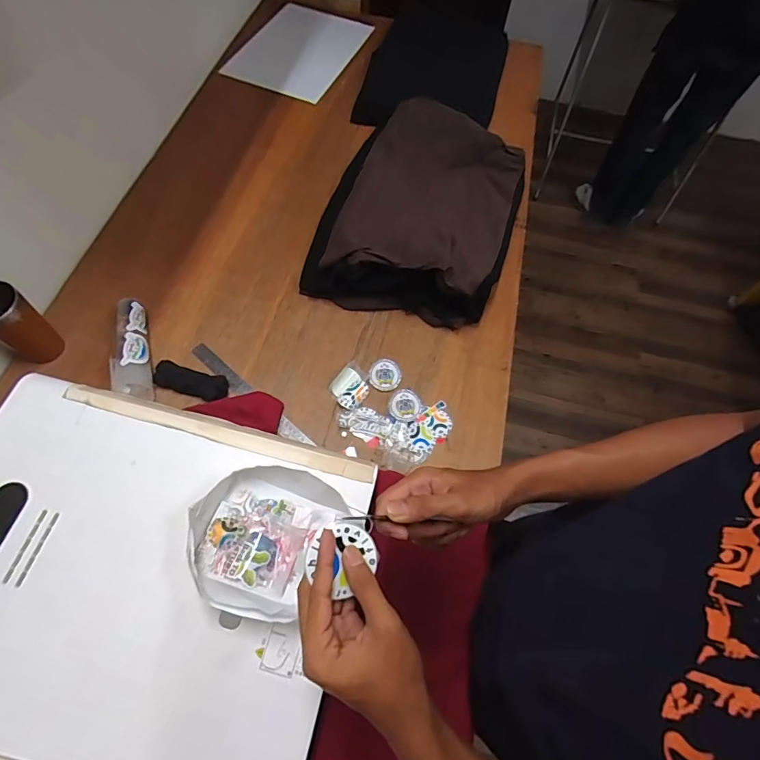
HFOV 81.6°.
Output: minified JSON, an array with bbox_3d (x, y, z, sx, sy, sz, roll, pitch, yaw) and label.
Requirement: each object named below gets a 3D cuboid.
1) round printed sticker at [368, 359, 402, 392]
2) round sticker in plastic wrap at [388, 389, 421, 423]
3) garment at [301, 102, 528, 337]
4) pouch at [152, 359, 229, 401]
[{"bbox_3d":[0.010,-0.010,0.817,0.060,0.009,0.061,1,64,-2],"label":"round printed sticker"},{"bbox_3d":[0.045,0.046,0.796,0.057,0.009,0.062,1,64,-2],"label":"round sticker in plastic wrap"},{"bbox_3d":[0.078,-0.355,0.920,0.382,0.140,0.493,17,67,4],"label":"garment"},{"bbox_3d":[-0.334,0.002,0.782,0.128,0.034,0.047,17,65,5],"label":"pouch"}]

